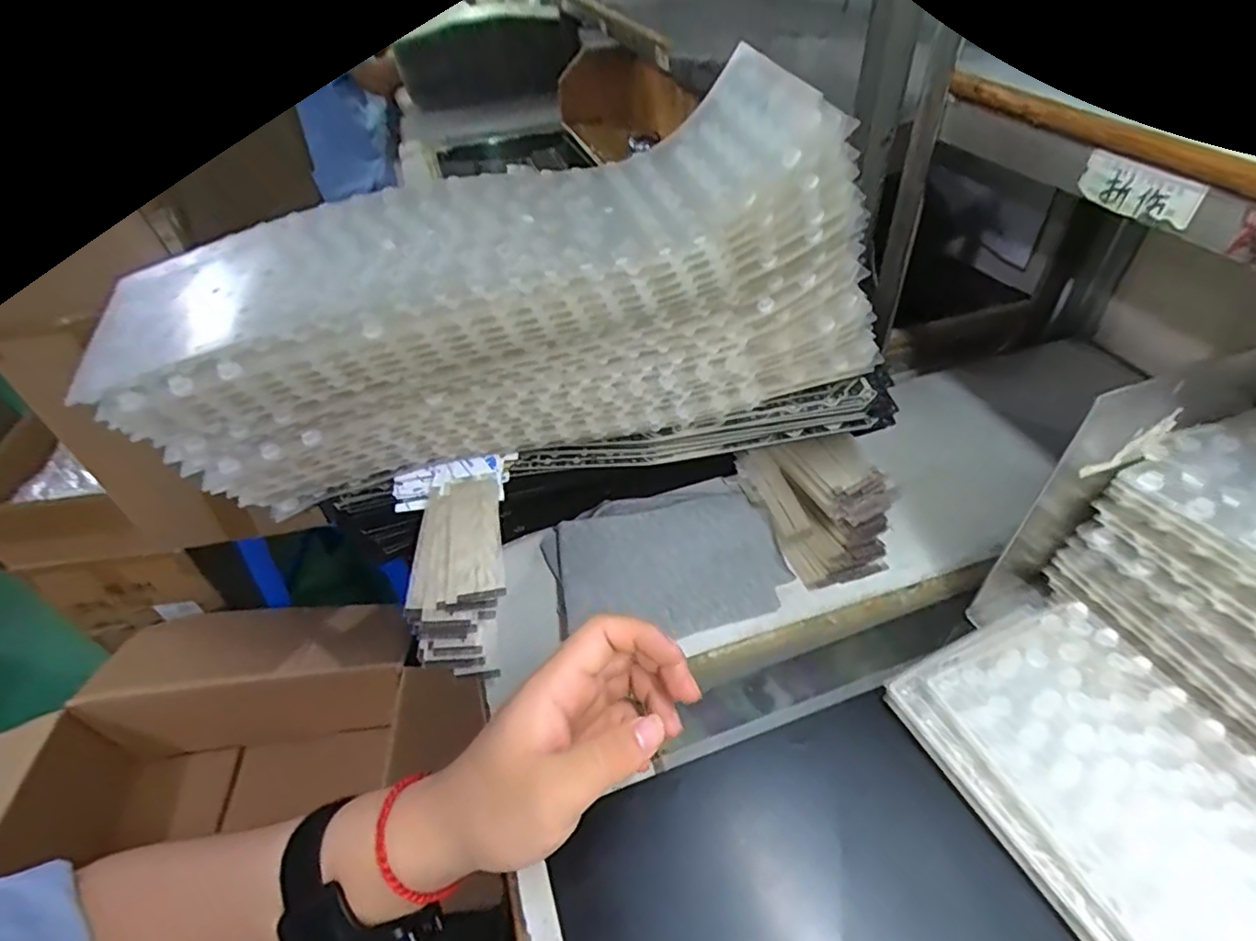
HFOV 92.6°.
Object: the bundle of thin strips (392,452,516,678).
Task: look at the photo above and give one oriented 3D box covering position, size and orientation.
[{"bbox_3d":[-0.103,0.052,0.356,0.069,0.038,0.129,-10,59,-3],"label":"bundle of thin strips"}]

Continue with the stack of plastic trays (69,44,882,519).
[{"bbox_3d":[-0.076,-0.105,0.370,0.424,0.163,0.131,-12,45,-9],"label":"stack of plastic trays"}]

